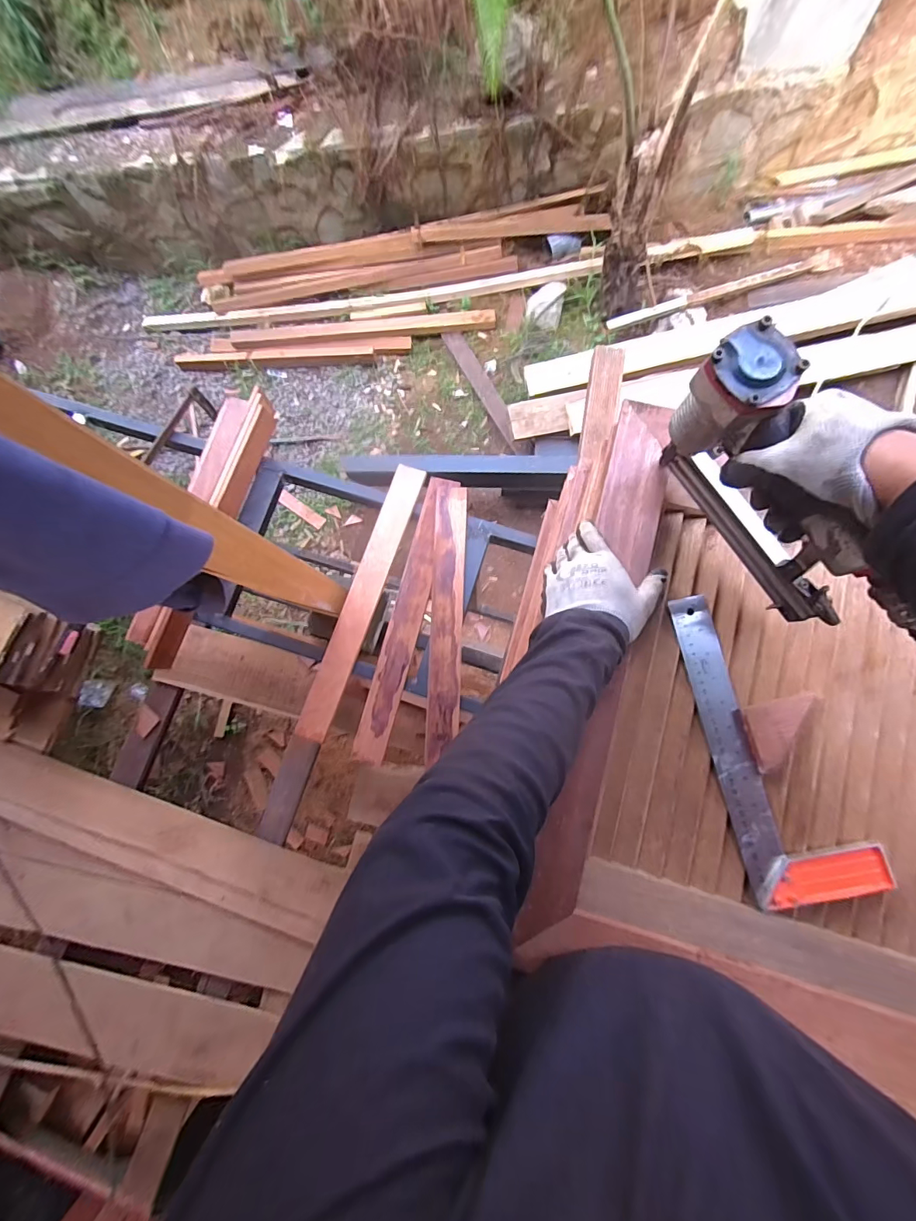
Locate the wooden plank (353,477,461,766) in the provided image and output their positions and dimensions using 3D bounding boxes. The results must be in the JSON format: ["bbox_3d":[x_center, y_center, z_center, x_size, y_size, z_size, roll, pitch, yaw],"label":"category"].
[{"bbox_3d":[-0.105,0.009,0.921,0.068,0.024,0.610,14,82,5],"label":"wooden plank"}]

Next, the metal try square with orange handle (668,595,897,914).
[{"bbox_3d":[0.317,0.129,0.441,0.120,0.013,0.308,-12,81,1],"label":"metal try square with orange handle"}]

